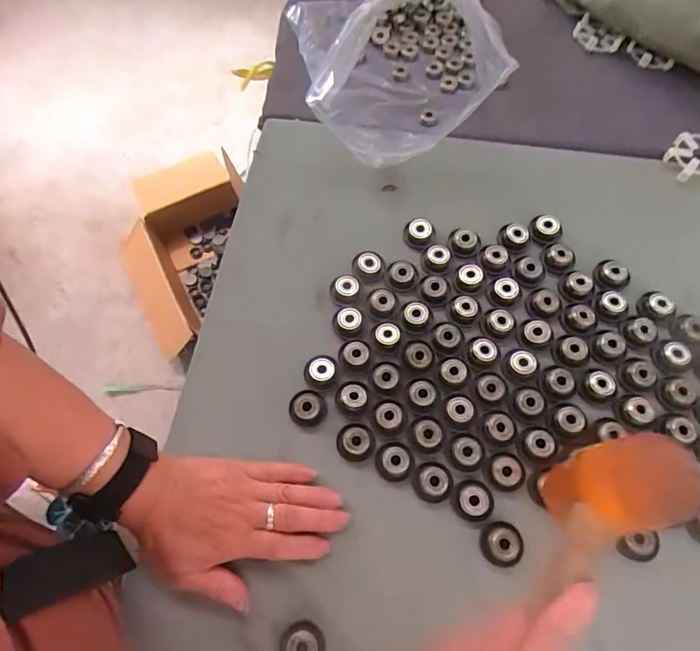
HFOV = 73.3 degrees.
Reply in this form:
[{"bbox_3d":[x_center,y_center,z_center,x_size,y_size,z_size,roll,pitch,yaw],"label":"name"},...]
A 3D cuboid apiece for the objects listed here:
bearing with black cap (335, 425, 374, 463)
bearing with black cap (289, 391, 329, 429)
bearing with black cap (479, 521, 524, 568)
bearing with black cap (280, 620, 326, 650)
[{"bbox_3d":[0.005,0.096,0.385,0.030,0.007,0.029,-3,67,0],"label":"bearing with black cap"},{"bbox_3d":[-0.035,0.070,0.399,0.031,0.008,0.030,-1,67,0],"label":"bearing with black cap"},{"bbox_3d":[0.117,0.166,0.357,0.031,0.010,0.030,-7,67,-2],"label":"bearing with black cap"},{"bbox_3d":[-0.034,0.227,0.333,0.031,0.005,0.029,-3,67,0],"label":"bearing with black cap"}]

